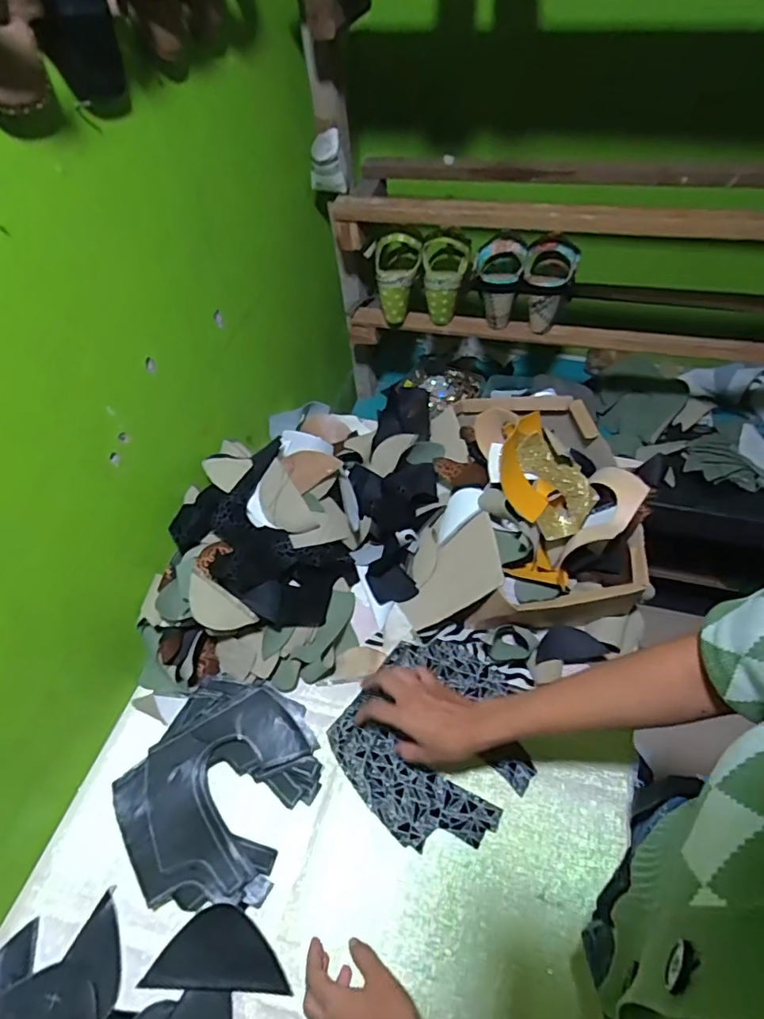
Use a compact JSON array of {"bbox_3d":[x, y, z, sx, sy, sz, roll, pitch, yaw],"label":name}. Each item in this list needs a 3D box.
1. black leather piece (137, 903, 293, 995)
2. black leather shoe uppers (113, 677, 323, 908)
[{"bbox_3d":[-0.155,0.423,0.521,0.132,0.011,0.062,-1,50,4],"label":"black leather piece"},{"bbox_3d":[-0.177,0.306,0.599,0.183,0.040,0.215,17,54,18],"label":"black leather shoe uppers"}]

